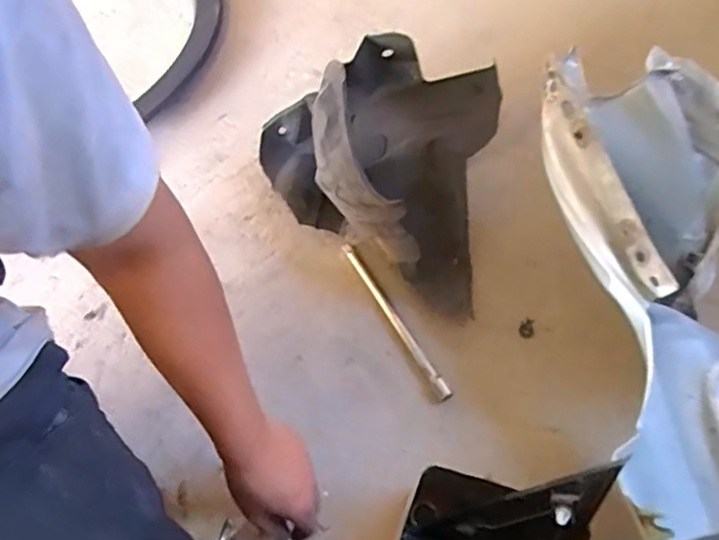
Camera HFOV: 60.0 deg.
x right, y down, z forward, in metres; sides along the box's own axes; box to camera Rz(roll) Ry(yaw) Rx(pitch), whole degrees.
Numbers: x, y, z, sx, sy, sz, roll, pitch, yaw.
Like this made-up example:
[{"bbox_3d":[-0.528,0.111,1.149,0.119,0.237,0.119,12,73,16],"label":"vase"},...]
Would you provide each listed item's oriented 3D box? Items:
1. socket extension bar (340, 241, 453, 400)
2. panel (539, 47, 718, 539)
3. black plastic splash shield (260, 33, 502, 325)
[{"bbox_3d":[0.045,0.061,0.794,0.019,0.013,0.244,-24,64,-18],"label":"socket extension bar"},{"bbox_3d":[0.519,0.001,0.726,0.593,0.266,0.536,-8,60,-9],"label":"panel"},{"bbox_3d":[0.018,-0.137,0.831,0.313,0.155,0.338,10,59,1],"label":"black plastic splash shield"}]

